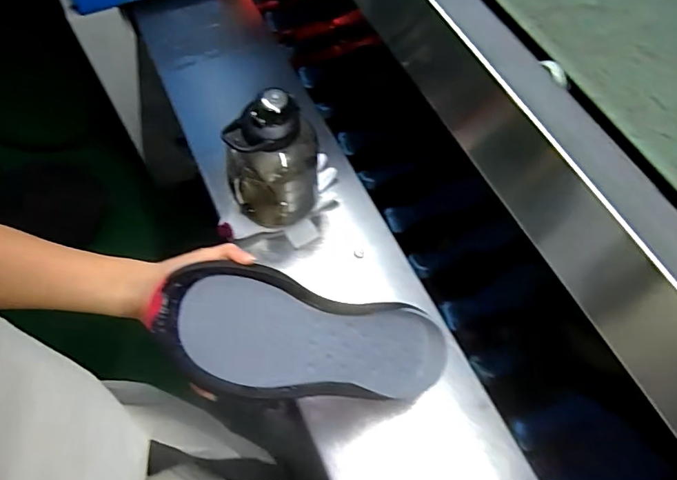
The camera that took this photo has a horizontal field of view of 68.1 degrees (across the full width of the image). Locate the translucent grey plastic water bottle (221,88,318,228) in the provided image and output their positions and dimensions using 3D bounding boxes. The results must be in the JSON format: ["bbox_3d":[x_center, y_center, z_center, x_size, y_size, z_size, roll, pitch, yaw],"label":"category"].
[{"bbox_3d":[-0.091,-0.111,0.723,0.117,0.231,0.111,5,63,1],"label":"translucent grey plastic water bottle"}]

